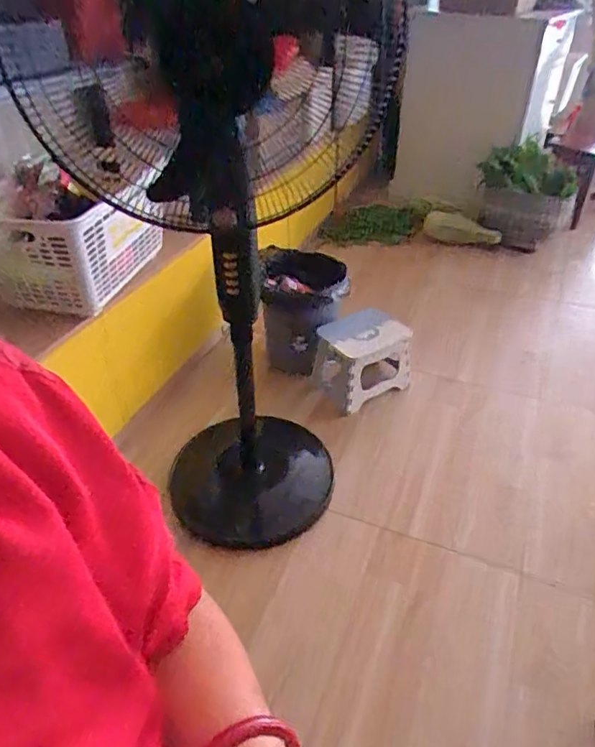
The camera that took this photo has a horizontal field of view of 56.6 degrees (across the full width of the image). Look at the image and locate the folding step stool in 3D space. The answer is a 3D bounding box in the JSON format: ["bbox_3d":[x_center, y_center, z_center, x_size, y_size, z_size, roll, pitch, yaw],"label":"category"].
[{"bbox_3d":[0.177,-0.044,1.538,0.232,0.203,0.174,-25,44,-28],"label":"folding step stool"}]

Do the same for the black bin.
[{"bbox_3d":[0.016,-0.188,1.599,0.227,0.267,0.279,-3,38,-3],"label":"black bin"}]

